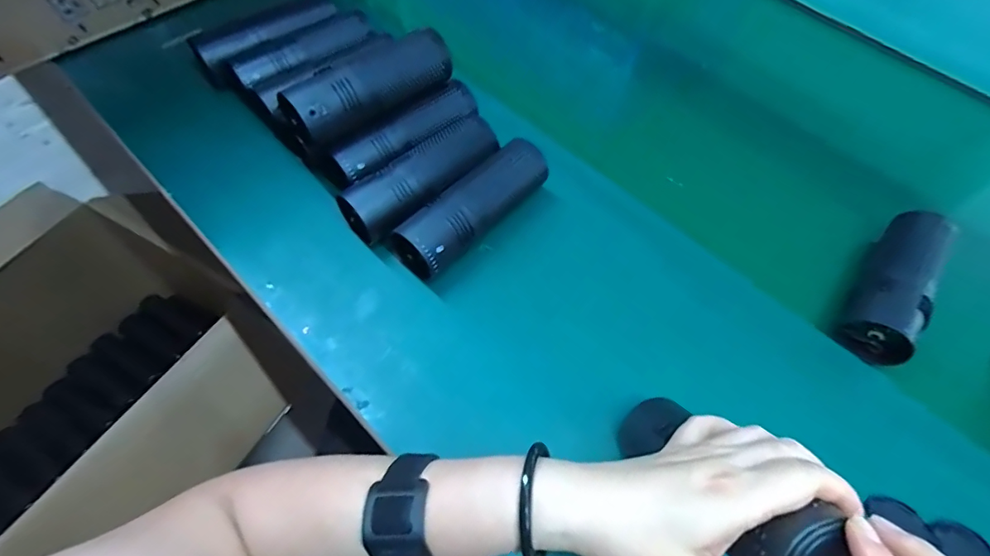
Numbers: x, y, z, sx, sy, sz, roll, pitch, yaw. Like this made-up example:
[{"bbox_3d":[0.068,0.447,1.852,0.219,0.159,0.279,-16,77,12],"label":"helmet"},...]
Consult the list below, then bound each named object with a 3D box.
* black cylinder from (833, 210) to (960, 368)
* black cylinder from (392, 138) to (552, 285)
[{"bbox_3d":[0.376,-0.001,0.457,0.053,0.055,0.164,33,64,15],"label":"black cylinder"},{"bbox_3d":[-0.019,-0.065,0.461,0.167,0.056,0.054,-39,69,-22],"label":"black cylinder"}]

